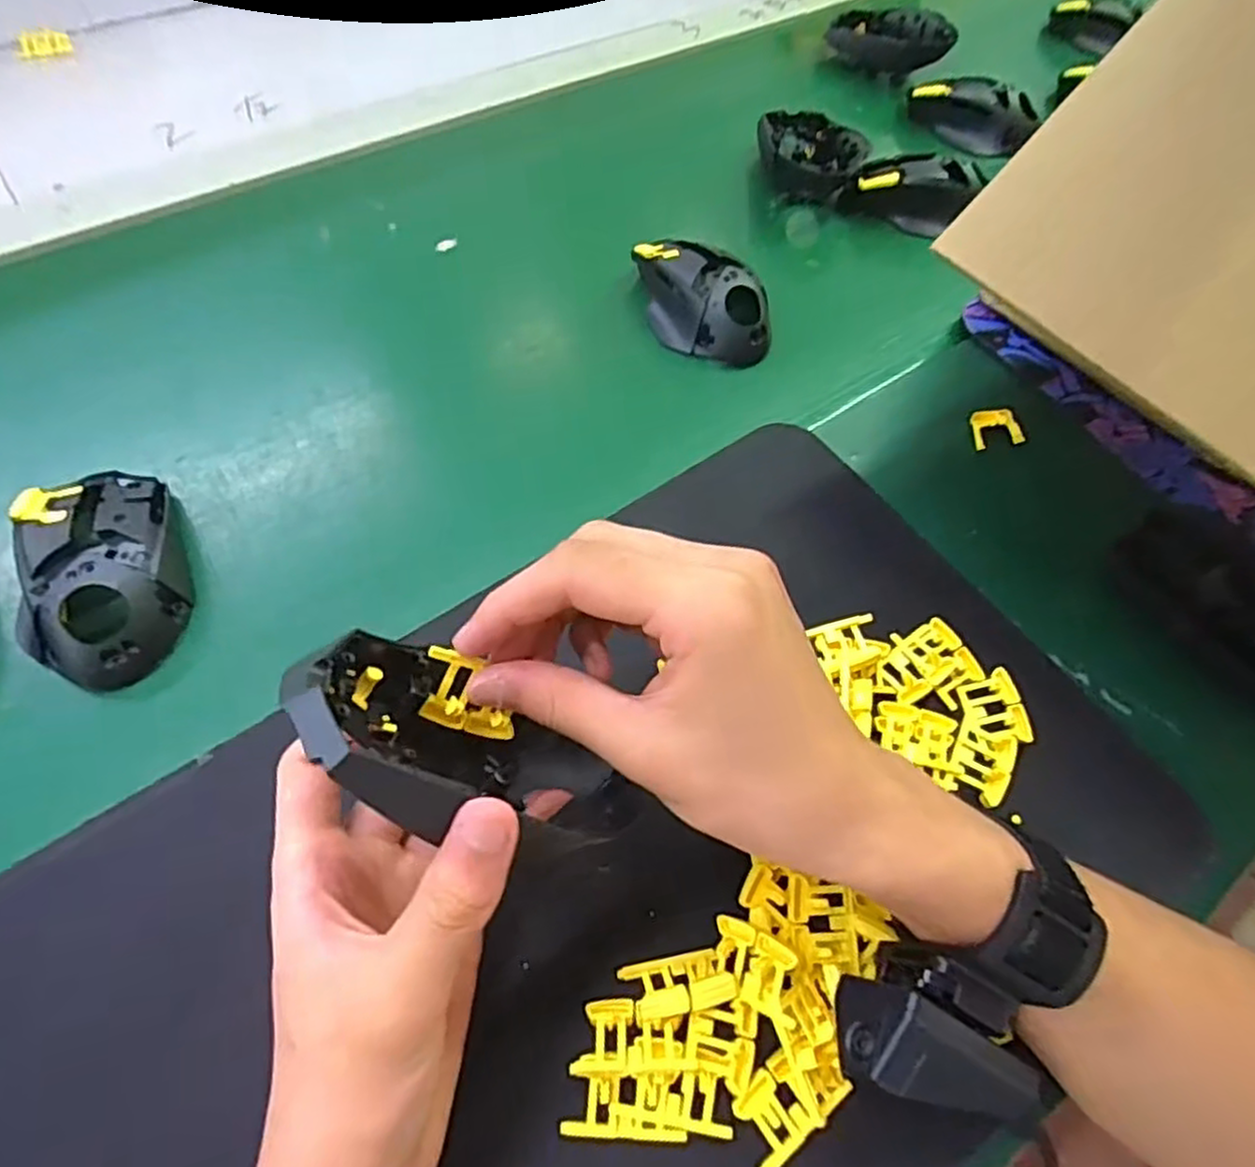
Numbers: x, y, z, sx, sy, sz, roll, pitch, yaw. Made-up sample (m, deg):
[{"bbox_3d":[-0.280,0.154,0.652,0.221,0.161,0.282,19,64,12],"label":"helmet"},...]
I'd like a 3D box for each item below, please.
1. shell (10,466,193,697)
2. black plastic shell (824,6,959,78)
[{"bbox_3d":[-0.251,-0.009,0.349,0.069,0.036,0.119,-15,61,-13],"label":"shell"},{"bbox_3d":[0.238,-0.495,0.668,0.112,0.040,0.050,26,61,11],"label":"black plastic shell"}]

